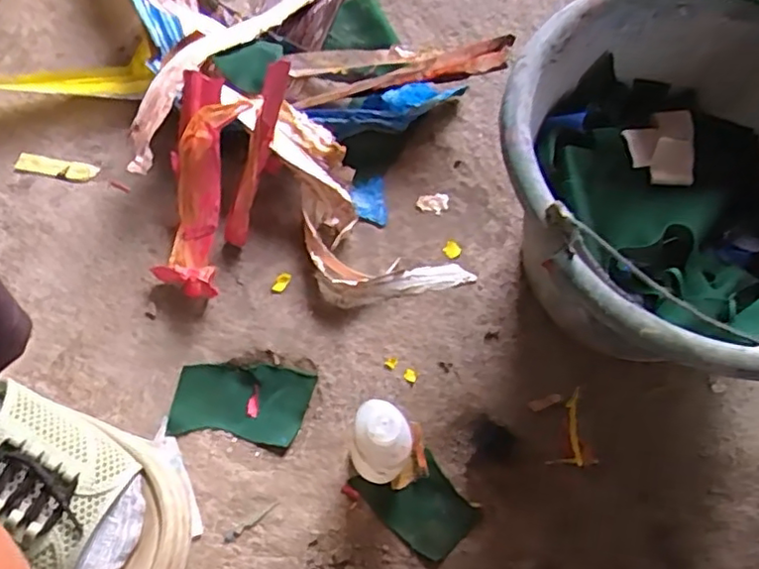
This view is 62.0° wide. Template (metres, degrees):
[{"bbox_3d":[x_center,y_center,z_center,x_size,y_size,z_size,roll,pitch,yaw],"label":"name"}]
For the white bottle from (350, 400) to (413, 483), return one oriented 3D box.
[{"bbox_3d":[-0.001,0.097,0.384,0.038,0.105,0.028,35,69,12],"label":"white bottle"}]

